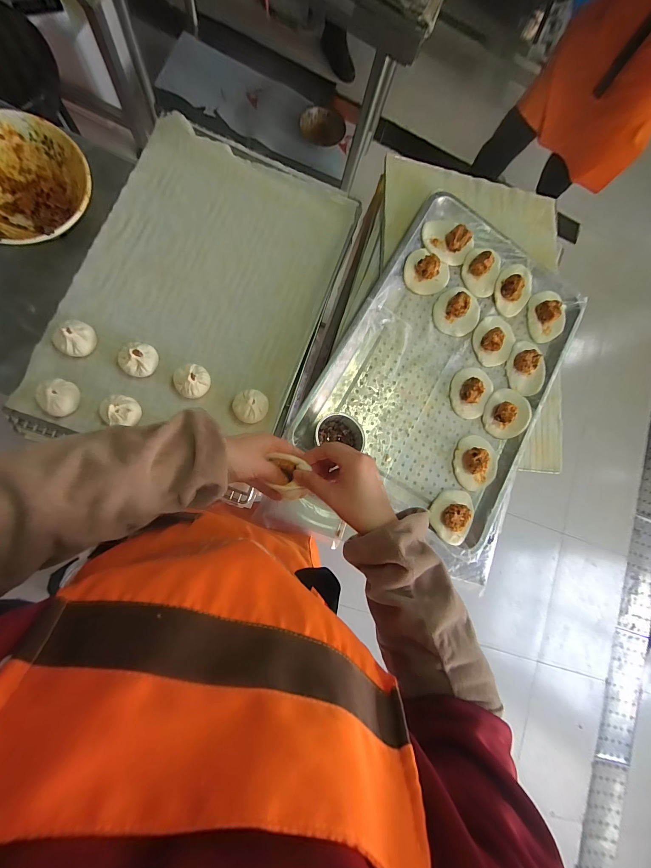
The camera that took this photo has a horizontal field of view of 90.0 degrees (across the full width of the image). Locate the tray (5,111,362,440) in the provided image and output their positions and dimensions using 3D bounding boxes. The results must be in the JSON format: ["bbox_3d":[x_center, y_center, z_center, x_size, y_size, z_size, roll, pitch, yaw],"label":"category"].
[{"bbox_3d":[-0.206,-0.237,0.560,0.395,0.063,0.580,21,80,-9],"label":"tray"}]

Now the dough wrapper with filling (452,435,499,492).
[{"bbox_3d":[0.277,0.051,0.583,0.083,0.030,0.096,-1,84,-12],"label":"dough wrapper with filling"}]

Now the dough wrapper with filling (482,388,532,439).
[{"bbox_3d":[0.343,-0.041,0.601,0.091,0.028,0.093,-1,84,-12],"label":"dough wrapper with filling"}]

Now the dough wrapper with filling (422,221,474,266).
[{"bbox_3d":[0.231,-0.367,0.608,0.096,0.029,0.066,32,82,-3],"label":"dough wrapper with filling"}]

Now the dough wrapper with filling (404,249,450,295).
[{"bbox_3d":[0.192,-0.304,0.601,0.086,0.030,0.079,1,84,-12],"label":"dough wrapper with filling"}]

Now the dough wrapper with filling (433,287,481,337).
[{"bbox_3d":[0.252,-0.234,0.606,0.085,0.030,0.095,38,78,-6],"label":"dough wrapper with filling"}]

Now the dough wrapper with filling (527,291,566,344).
[{"bbox_3d":[0.447,-0.235,0.649,0.078,0.035,0.100,11,83,-10],"label":"dough wrapper with filling"}]

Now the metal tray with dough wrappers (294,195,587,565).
[{"bbox_3d":[0.238,-0.123,0.603,0.400,0.039,0.578,32,79,-7],"label":"metal tray with dough wrappers"}]

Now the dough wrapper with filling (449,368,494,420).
[{"bbox_3d":[0.272,-0.080,0.597,0.076,0.029,0.096,30,79,-7],"label":"dough wrapper with filling"}]

